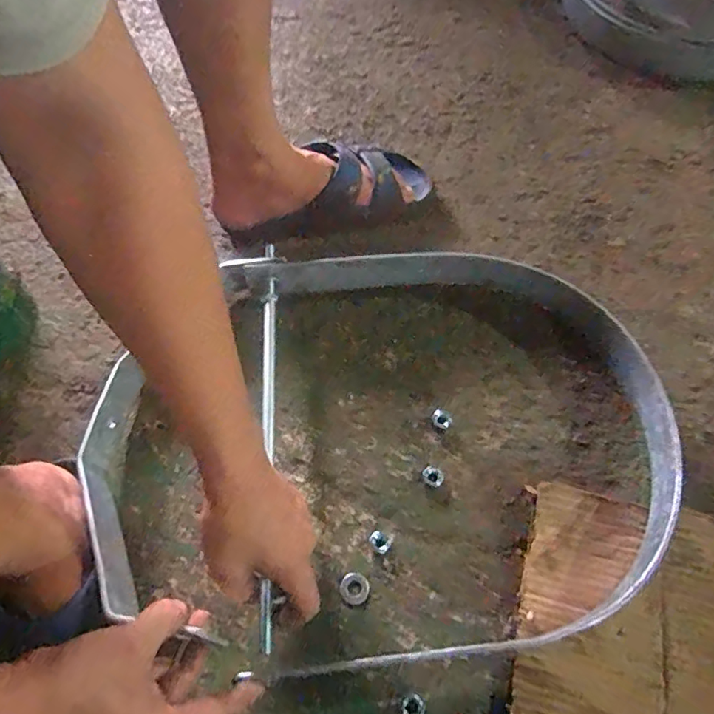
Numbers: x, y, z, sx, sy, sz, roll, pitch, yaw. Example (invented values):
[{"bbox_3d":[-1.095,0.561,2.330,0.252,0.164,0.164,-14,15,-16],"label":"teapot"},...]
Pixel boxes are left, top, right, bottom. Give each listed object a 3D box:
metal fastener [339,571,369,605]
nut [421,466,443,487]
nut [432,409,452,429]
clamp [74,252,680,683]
[{"bbox_3d":[-0.002,0.210,0.476,0.027,0.004,0.026,-1,62,3],"label":"metal fastener"},{"bbox_3d":[0.074,0.118,0.513,0.021,0.005,0.017,27,67,16],"label":"nut"},{"bbox_3d":[0.088,0.065,0.544,0.020,0.010,0.018,22,66,14],"label":"nut"},{"bbox_3d":[0.017,0.071,0.501,0.546,0.069,0.403,-3,64,-2],"label":"clamp"}]

